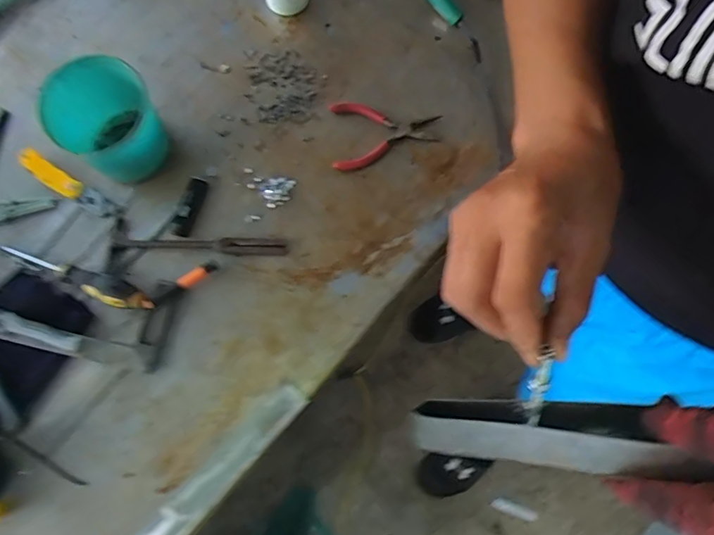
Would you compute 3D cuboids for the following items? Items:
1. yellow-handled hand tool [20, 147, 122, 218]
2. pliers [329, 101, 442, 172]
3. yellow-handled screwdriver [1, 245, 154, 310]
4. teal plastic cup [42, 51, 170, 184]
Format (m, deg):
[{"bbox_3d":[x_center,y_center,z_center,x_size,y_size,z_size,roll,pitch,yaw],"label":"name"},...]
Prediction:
[{"bbox_3d":[-0.374,-0.107,0.661,0.143,0.018,0.028,31,77,8],"label":"yellow-handled hand tool"},{"bbox_3d":[0.038,-0.178,0.676,0.140,0.008,0.103,-2,75,-1],"label":"pliers"},{"bbox_3d":[-0.341,0.008,0.615,0.208,0.027,0.030,23,76,6],"label":"yellow-handled screwdriver"},{"bbox_3d":[-0.296,-0.169,0.622,0.114,0.133,0.108,0,75,0],"label":"teal plastic cup"}]

